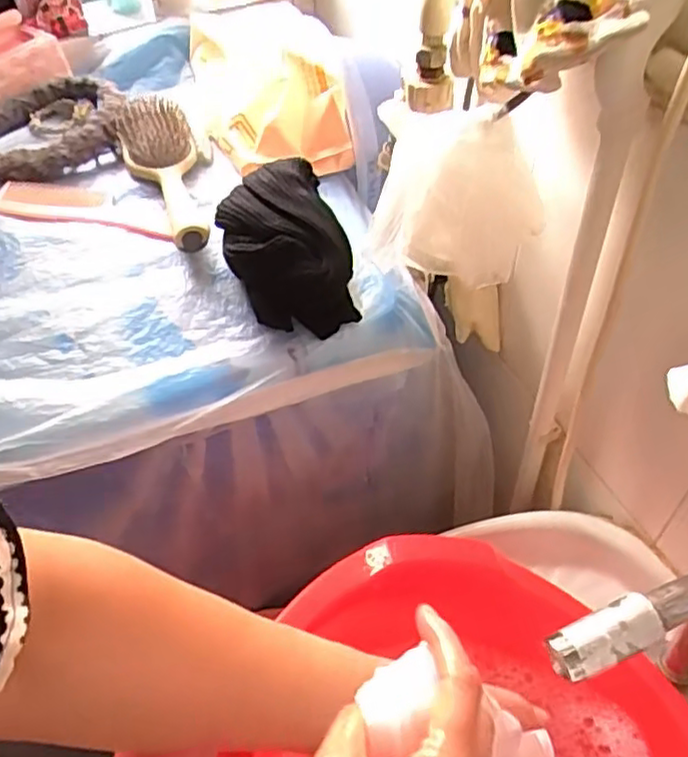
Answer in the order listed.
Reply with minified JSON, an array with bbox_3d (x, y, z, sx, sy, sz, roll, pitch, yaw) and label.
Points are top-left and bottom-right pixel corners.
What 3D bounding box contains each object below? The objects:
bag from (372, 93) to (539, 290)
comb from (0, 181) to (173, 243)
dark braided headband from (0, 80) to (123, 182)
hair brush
[{"bbox_3d":[0.080,-0.132,0.502,0.127,0.115,0.055,10,49,11],"label":"bag"},{"bbox_3d":[-0.244,-0.161,0.636,0.179,0.008,0.051,9,61,6],"label":"comb"},{"bbox_3d":[-0.303,-0.260,0.696,0.152,0.037,0.136,-19,50,-14],"label":"dark braided headband"},{"bbox_3d":[-0.170,-0.203,0.648,0.070,0.037,0.212,-17,64,-12],"label":"hair brush"}]

